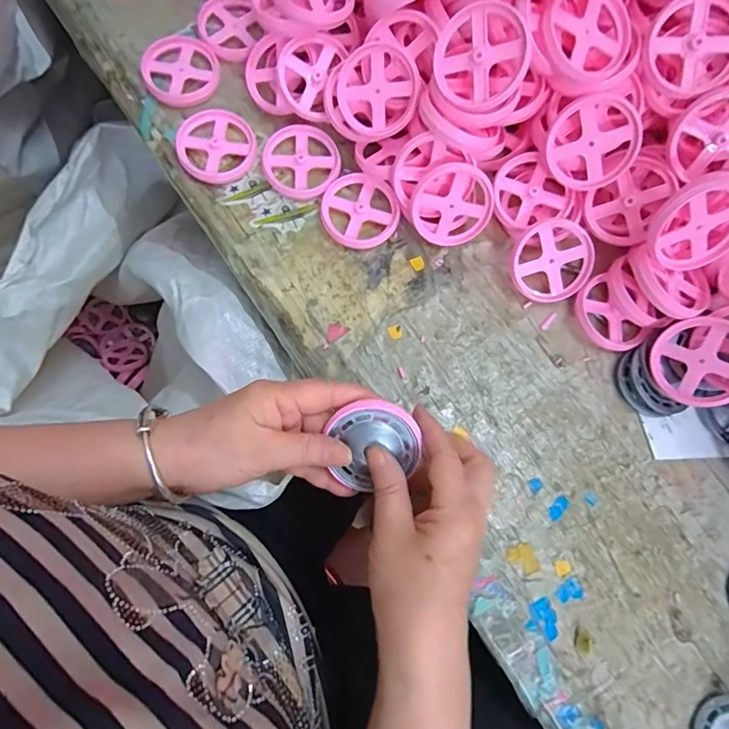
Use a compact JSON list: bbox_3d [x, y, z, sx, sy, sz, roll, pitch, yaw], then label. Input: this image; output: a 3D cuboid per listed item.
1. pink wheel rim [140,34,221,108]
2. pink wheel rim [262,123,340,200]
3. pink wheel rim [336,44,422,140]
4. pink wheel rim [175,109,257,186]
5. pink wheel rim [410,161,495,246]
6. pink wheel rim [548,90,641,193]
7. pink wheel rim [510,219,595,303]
[{"bbox_3d":[-0.158,-0.254,0.412,0.060,0.017,0.068,-9,78,-6],"label":"pink wheel rim"},{"bbox_3d":[-0.053,-0.170,0.401,0.062,0.007,0.064,1,77,-4],"label":"pink wheel rim"},{"bbox_3d":[0.010,-0.210,0.369,0.065,0.010,0.063,-28,99,24],"label":"pink wheel rim"},{"bbox_3d":[-0.124,-0.184,0.400,0.063,0.010,0.063,1,77,-4],"label":"pink wheel rim"},{"bbox_3d":[0.070,-0.126,0.379,0.064,0.064,0.006,-4,39,6],"label":"pink wheel rim"},{"bbox_3d":[0.172,-0.167,0.360,0.064,0.016,0.063,7,122,11],"label":"pink wheel rim"},{"bbox_3d":[0.150,-0.082,0.382,0.061,0.005,0.063,1,107,4],"label":"pink wheel rim"}]

